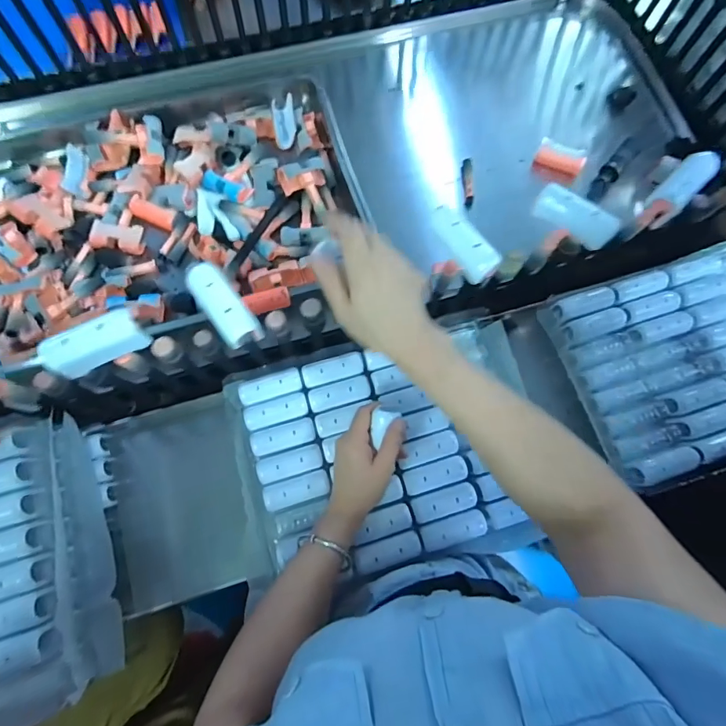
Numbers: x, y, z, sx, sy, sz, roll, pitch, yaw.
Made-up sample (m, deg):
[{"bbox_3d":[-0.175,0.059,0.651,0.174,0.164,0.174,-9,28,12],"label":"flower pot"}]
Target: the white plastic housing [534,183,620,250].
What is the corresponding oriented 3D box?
[{"bbox_3d":[0.211,-0.145,0.432,0.079,0.036,0.027,41,47,18],"label":"white plastic housing"}]

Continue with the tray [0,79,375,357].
[{"bbox_3d":[-0.310,-0.252,0.689,0.585,0.060,0.413,-16,75,-4],"label":"tray"}]

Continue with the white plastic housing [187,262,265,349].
[{"bbox_3d":[-0.121,-0.050,0.377,0.030,0.016,0.081,-37,92,-9],"label":"white plastic housing"}]

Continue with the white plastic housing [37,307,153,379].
[{"bbox_3d":[-0.230,-0.016,0.381,0.078,0.044,0.023,-26,76,-6],"label":"white plastic housing"}]

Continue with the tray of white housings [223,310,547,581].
[{"bbox_3d":[0.034,0.099,0.537,0.363,0.039,0.281,-14,75,-3],"label":"tray of white housings"}]

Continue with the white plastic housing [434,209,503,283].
[{"bbox_3d":[0.094,-0.110,0.403,0.027,0.021,0.073,-39,95,-10],"label":"white plastic housing"}]

